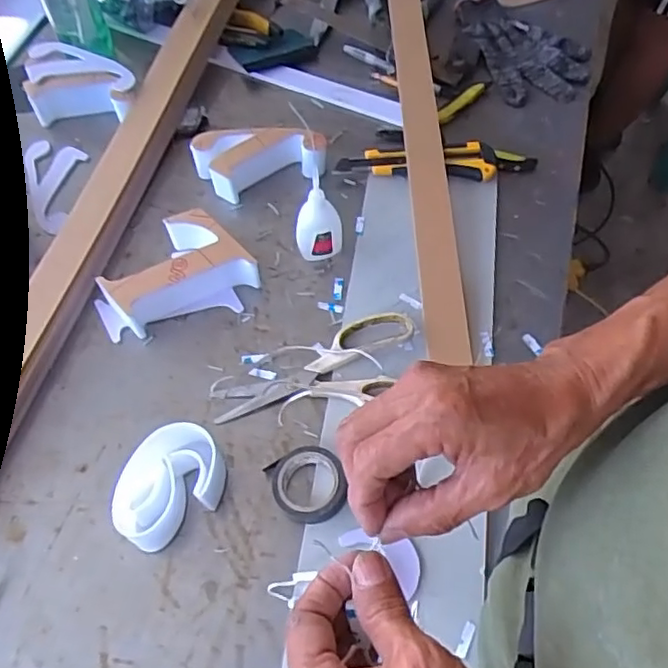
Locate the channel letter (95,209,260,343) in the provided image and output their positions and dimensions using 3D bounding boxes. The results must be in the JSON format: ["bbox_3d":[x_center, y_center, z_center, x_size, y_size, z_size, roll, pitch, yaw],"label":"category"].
[{"bbox_3d":[-0.153,-0.061,0.579,0.147,0.047,0.095,-17,61,-8],"label":"channel letter"}]

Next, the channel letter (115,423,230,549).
[{"bbox_3d":[-0.127,0.116,0.476,0.086,0.048,0.063,-38,66,-18],"label":"channel letter"}]

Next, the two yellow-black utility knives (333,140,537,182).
[{"bbox_3d":[0.111,-0.183,0.657,0.213,0.020,0.045,-4,60,0],"label":"two yellow-black utility knives"}]

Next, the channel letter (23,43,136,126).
[{"bbox_3d":[-0.290,-0.286,0.710,0.131,0.047,0.082,3,61,3],"label":"channel letter"}]

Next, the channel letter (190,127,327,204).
[{"bbox_3d":[-0.079,-0.188,0.655,0.134,0.044,0.060,-16,61,-7],"label":"channel letter"}]

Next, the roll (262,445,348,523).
[{"bbox_3d":[-0.021,0.120,0.488,0.057,0.021,0.058,-1,61,1],"label":"roll"}]

